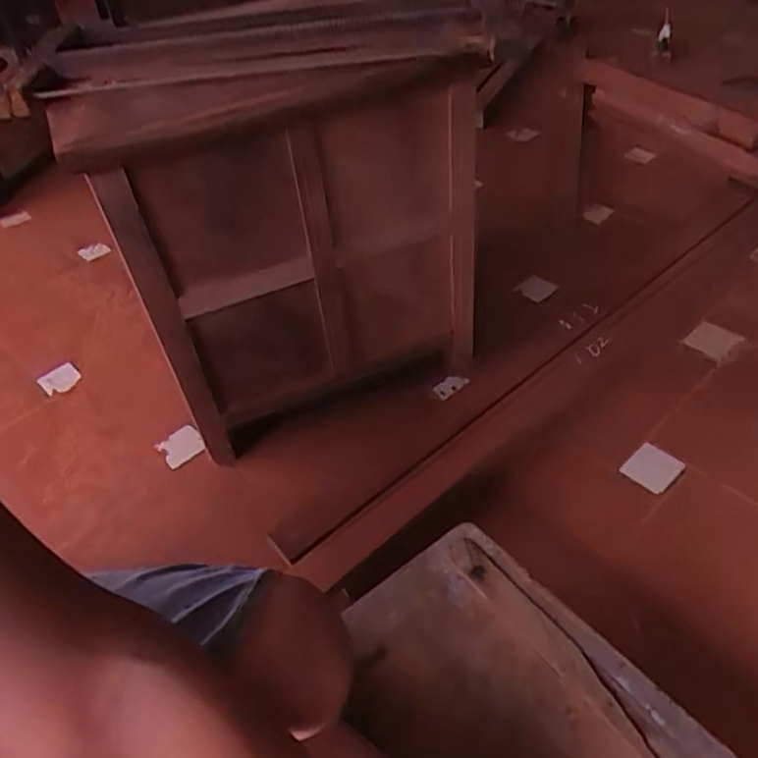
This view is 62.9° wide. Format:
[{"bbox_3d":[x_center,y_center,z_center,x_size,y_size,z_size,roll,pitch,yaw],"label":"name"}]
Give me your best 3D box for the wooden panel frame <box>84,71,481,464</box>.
[{"bbox_3d":[-0.067,-0.122,0.799,0.440,0.423,0.104,-23,46,-18],"label":"wooden panel frame"}]

